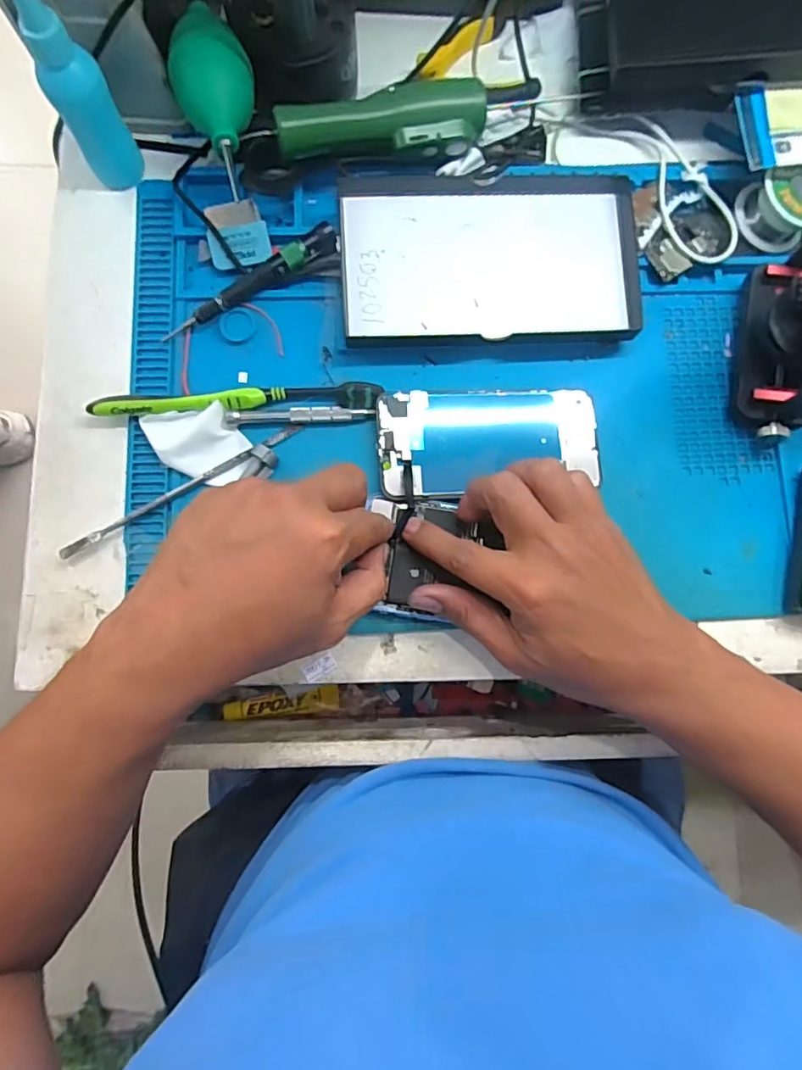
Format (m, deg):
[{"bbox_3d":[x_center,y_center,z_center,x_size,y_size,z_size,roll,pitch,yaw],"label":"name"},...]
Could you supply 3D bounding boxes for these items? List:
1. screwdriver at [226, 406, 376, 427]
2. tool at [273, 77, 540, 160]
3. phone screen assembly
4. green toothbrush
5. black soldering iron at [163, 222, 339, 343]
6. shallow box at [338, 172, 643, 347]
[{"bbox_3d":[-0.065,-0.078,0.351,0.093,0.006,0.010,-3,82,-3],"label":"screwdriver"},{"bbox_3d":[0.005,-0.264,0.346,0.162,0.031,0.027,-8,82,-3],"label":"tool"},{"bbox_3d":[0.059,-0.062,0.353,0.144,0.012,0.068,-4,82,-3],"label":"phone screen assembly"},{"bbox_3d":[-0.105,-0.088,0.352,0.183,0.017,0.020,-2,82,-3],"label":"green toothbrush"},{"bbox_3d":[-0.098,-0.165,0.354,0.127,0.016,0.015,-29,84,-6],"label":"black soldering iron"},{"bbox_3d":[0.059,-0.186,0.363,0.194,0.016,0.117,-4,82,-3],"label":"shallow box"}]

